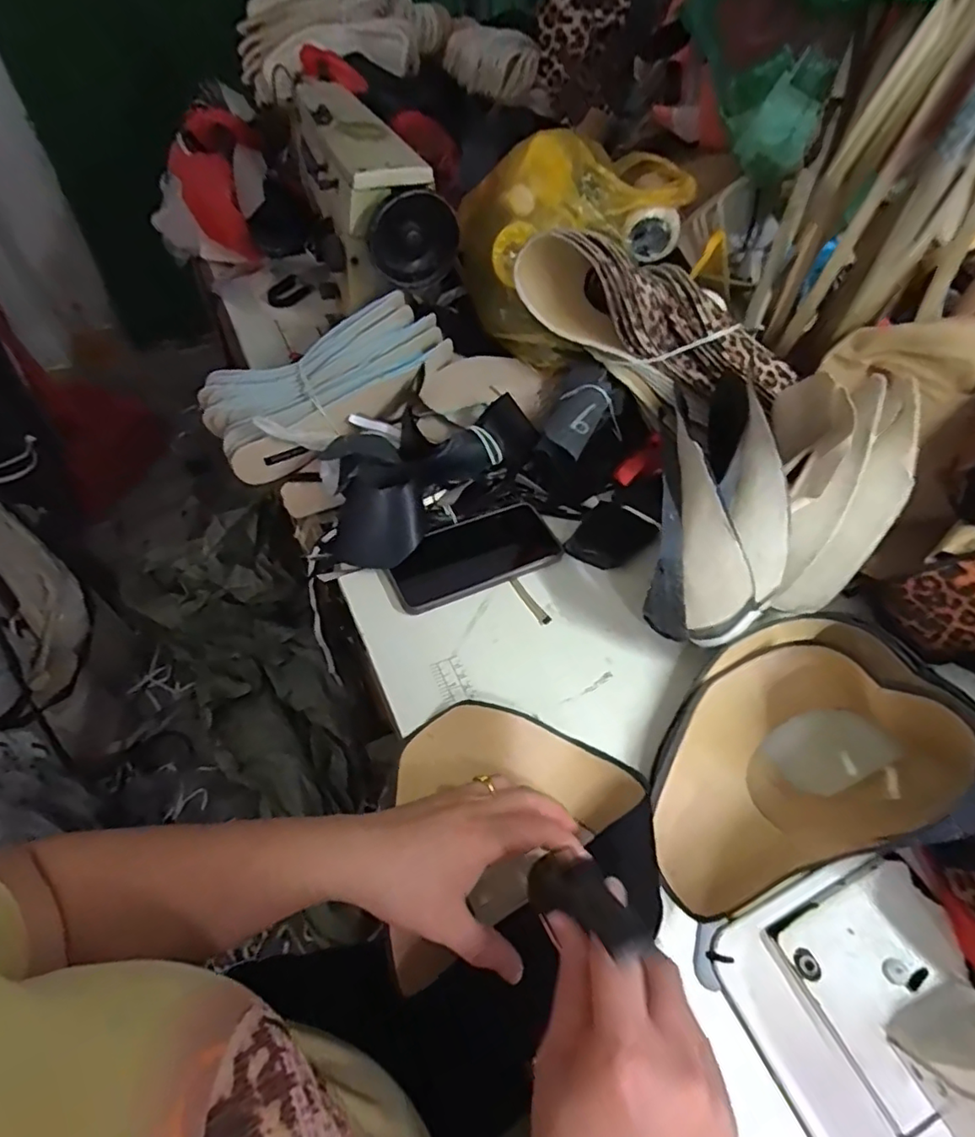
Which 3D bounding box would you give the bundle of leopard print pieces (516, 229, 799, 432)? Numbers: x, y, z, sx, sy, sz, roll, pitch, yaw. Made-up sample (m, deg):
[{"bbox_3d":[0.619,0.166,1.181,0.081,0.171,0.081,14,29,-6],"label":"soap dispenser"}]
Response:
[{"bbox_3d":[0.151,-0.250,0.594,0.258,0.101,0.089,30,59,0],"label":"bundle of leopard print pieces"}]

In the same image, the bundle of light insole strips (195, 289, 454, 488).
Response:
[{"bbox_3d":[-0.170,-0.201,0.649,0.265,0.092,0.131,-23,55,-18],"label":"bundle of light insole strips"}]

